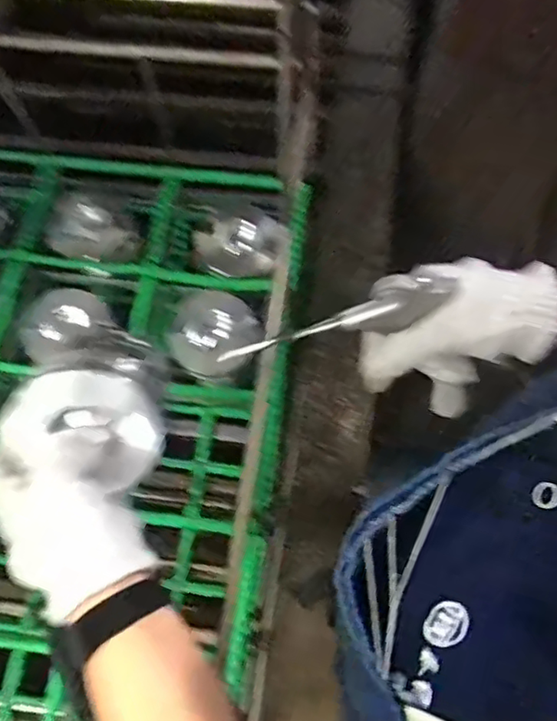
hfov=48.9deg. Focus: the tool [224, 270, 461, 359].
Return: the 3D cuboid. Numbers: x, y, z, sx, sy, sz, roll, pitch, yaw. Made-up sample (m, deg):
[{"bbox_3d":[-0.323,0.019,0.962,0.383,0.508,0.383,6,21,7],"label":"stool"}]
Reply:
[{"bbox_3d":[0.037,-0.028,0.435,0.164,0.029,0.023,-19,68,18],"label":"tool"}]

